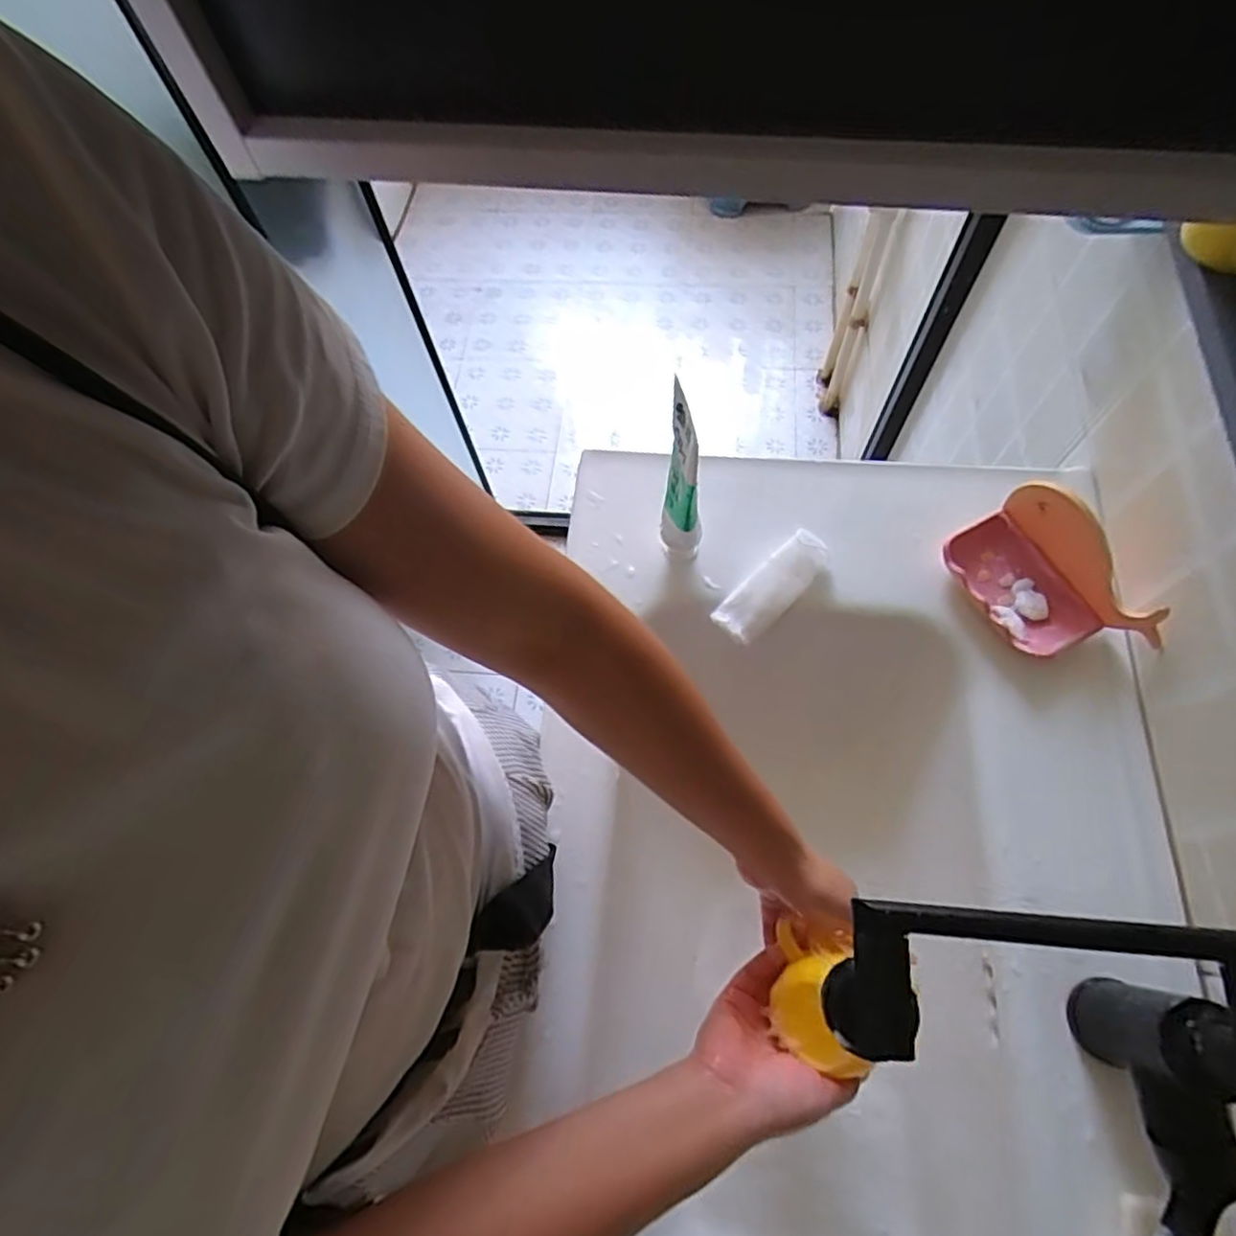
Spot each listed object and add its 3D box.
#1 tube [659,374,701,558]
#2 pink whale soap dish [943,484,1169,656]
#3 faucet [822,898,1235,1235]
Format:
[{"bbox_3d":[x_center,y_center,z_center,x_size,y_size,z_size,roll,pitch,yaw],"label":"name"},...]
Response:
[{"bbox_3d":[0.051,-0.098,0.537,0.032,0.185,0.041,2,67,4],"label":"tube"},{"bbox_3d":[0.342,-0.029,0.549,0.080,0.069,0.150,-28,68,-9],"label":"pink whale soap dish"},{"bbox_3d":[0.228,0.242,0.392,0.227,0.164,0.133,4,67,5],"label":"faucet"}]

